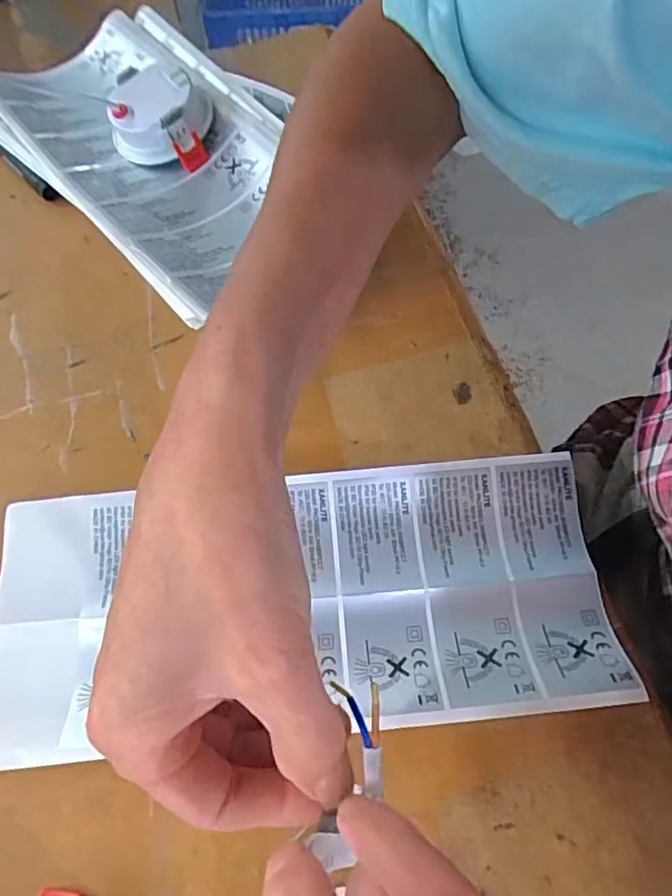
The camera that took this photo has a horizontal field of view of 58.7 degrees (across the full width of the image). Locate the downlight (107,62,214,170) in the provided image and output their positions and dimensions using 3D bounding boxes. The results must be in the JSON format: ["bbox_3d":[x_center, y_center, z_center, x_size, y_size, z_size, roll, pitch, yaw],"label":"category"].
[{"bbox_3d":[-0.120,-0.227,0.405,0.066,0.035,0.066,1,62,1],"label":"downlight"}]

